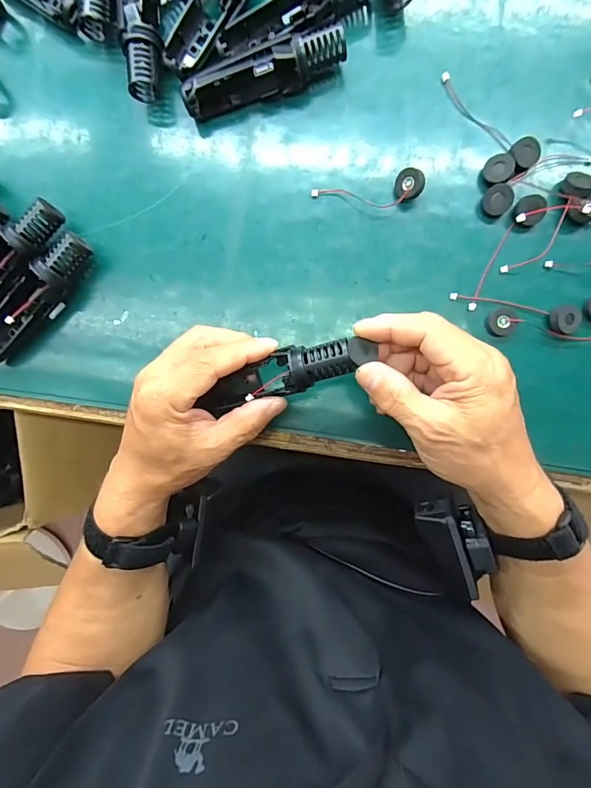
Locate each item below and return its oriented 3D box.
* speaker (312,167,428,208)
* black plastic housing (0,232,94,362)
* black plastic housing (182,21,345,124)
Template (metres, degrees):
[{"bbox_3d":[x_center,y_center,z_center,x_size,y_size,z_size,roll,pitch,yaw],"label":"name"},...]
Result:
[{"bbox_3d":[0.053,-0.152,0.306,0.081,0.019,0.020,-6,92,4],"label":"speaker"},{"bbox_3d":[-0.205,-0.075,0.320,0.119,0.034,0.032,-40,89,5],"label":"black plastic housing"},{"bbox_3d":[-0.022,-0.233,0.302,0.119,0.032,0.020,-14,92,5],"label":"black plastic housing"}]

